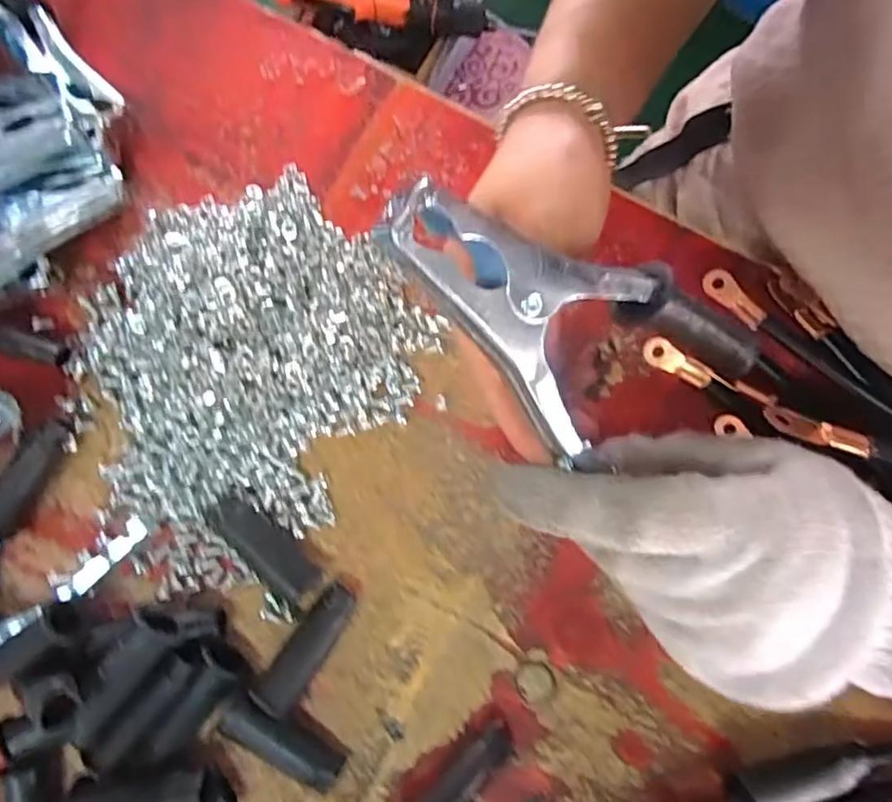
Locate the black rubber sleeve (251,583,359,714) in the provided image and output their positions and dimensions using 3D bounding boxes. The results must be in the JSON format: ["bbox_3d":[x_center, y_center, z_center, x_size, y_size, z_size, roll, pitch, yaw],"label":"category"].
[{"bbox_3d":[-0.065,0.116,0.300,0.019,0.019,0.060,35,80,8],"label":"black rubber sleeve"}]

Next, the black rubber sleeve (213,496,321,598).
[{"bbox_3d":[-0.088,0.072,0.309,0.058,0.014,0.019,41,81,9],"label":"black rubber sleeve"}]

